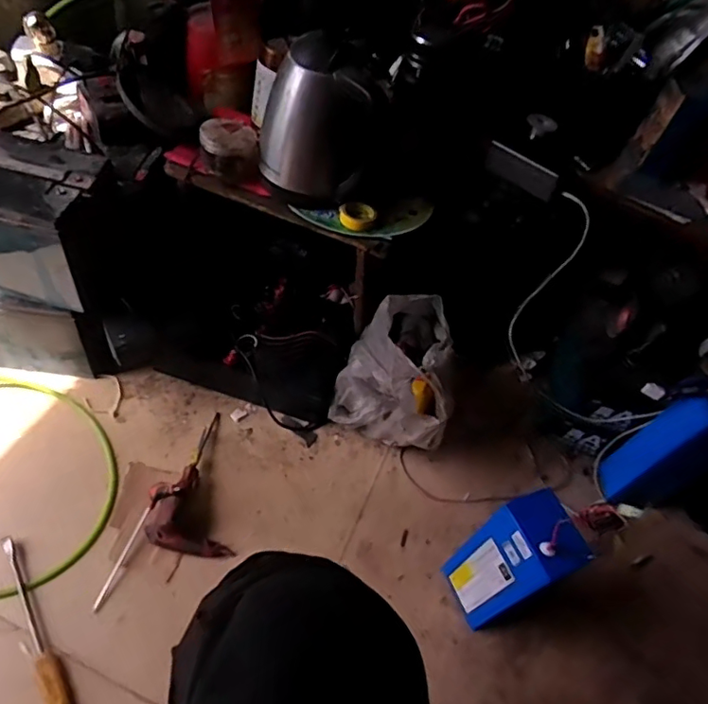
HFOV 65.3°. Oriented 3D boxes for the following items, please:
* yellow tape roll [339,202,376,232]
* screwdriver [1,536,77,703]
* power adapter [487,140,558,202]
[{"bbox_3d":[0.005,-0.210,0.855,0.050,0.022,0.048,7,53,-9],"label":"yellow tape roll"},{"bbox_3d":[-0.413,0.358,0.716,0.028,0.022,0.264,-25,62,-25],"label":"screwdriver"},{"bbox_3d":[0.250,-0.272,0.829,0.017,0.036,0.120,-32,66,-31],"label":"power adapter"}]

